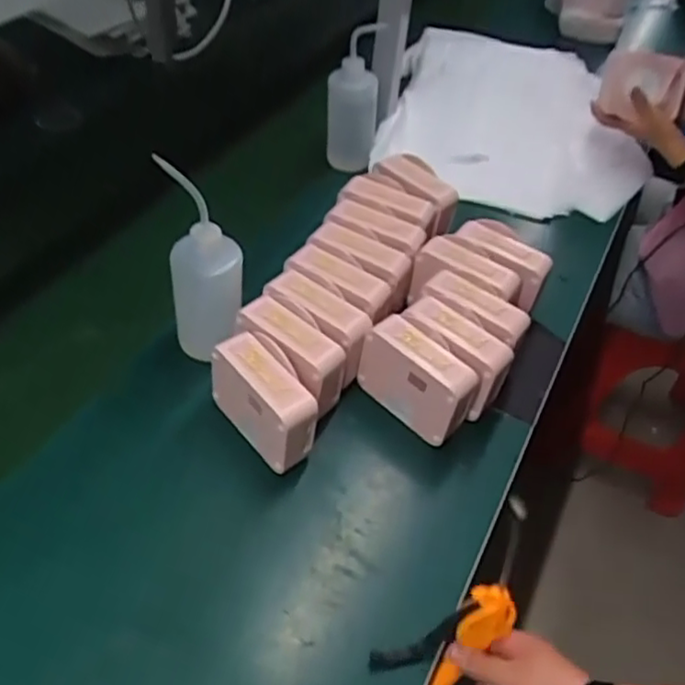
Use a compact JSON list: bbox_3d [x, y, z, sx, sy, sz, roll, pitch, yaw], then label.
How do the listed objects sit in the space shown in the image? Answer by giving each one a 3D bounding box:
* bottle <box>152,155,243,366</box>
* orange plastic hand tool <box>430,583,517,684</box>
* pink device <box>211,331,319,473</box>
[{"bbox_3d":[-0.148,-0.066,0.720,0.080,0.239,0.063,0,48,-7],"label":"bottle"},{"bbox_3d":[0.111,0.266,0.586,0.041,0.128,0.033,31,13,20],"label":"orange plastic hand tool"},{"bbox_3d":[-0.079,0.066,0.708,0.057,0.108,0.125,-29,57,-28],"label":"pink device"}]

